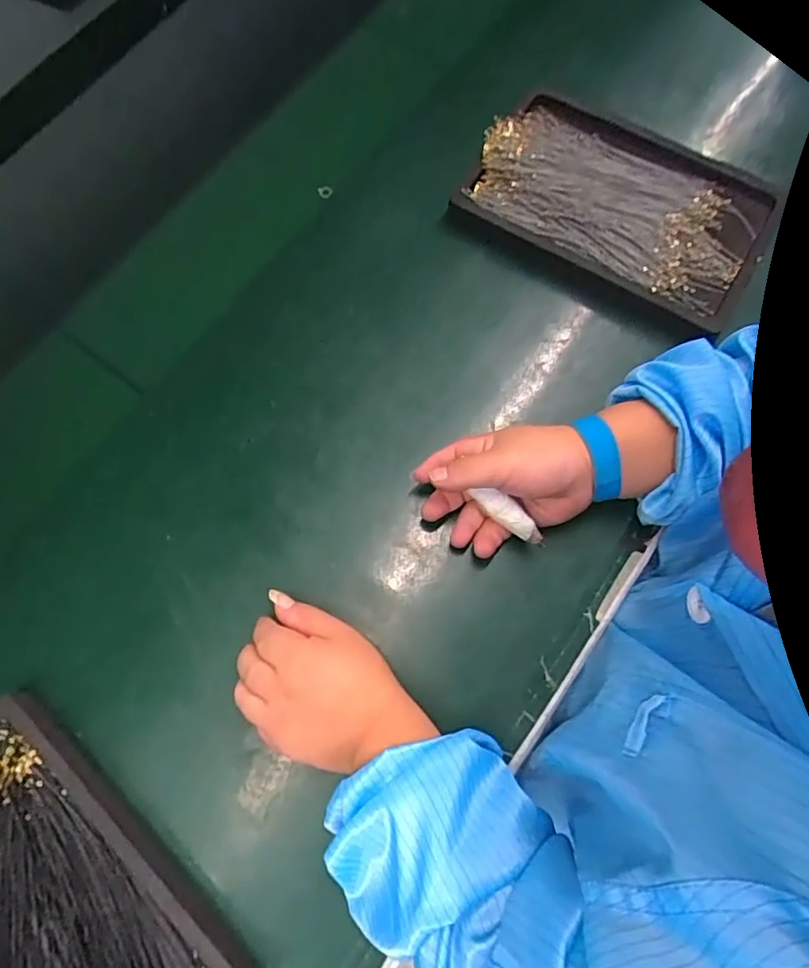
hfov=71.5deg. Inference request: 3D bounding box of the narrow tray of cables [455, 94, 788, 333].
[{"bbox_3d":[0.179,-0.237,0.461,0.235,0.024,0.142,29,77,9],"label":"narrow tray of cables"}]

